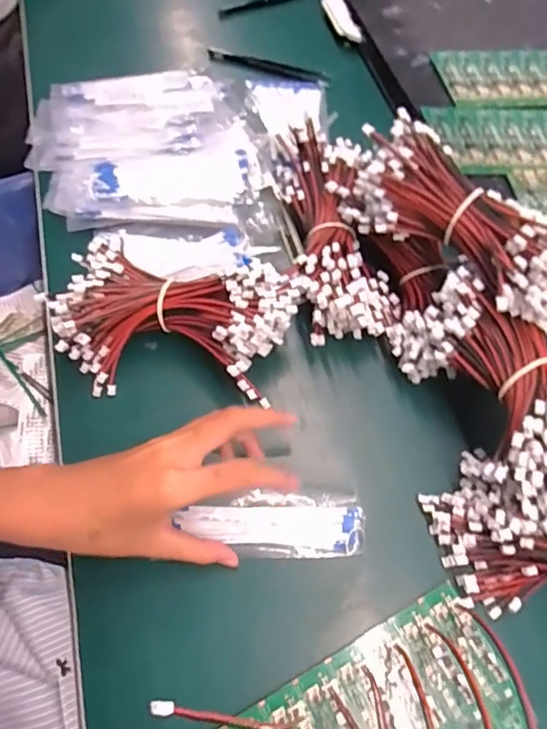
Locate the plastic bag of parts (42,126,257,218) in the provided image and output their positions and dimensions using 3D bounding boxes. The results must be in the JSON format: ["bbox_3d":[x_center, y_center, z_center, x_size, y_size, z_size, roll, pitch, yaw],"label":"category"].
[{"bbox_3d":[-0.106,-0.168,0.474,0.174,0.014,0.086,-7,63,-5],"label":"plastic bag of parts"}]

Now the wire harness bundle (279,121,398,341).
[{"bbox_3d":[0.048,-0.104,0.424,0.074,0.048,0.170,-7,63,-5],"label":"wire harness bundle"}]

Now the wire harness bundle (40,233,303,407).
[{"bbox_3d":[-0.071,-0.033,0.386,0.165,0.040,0.104,13,63,5],"label":"wire harness bundle"}]

